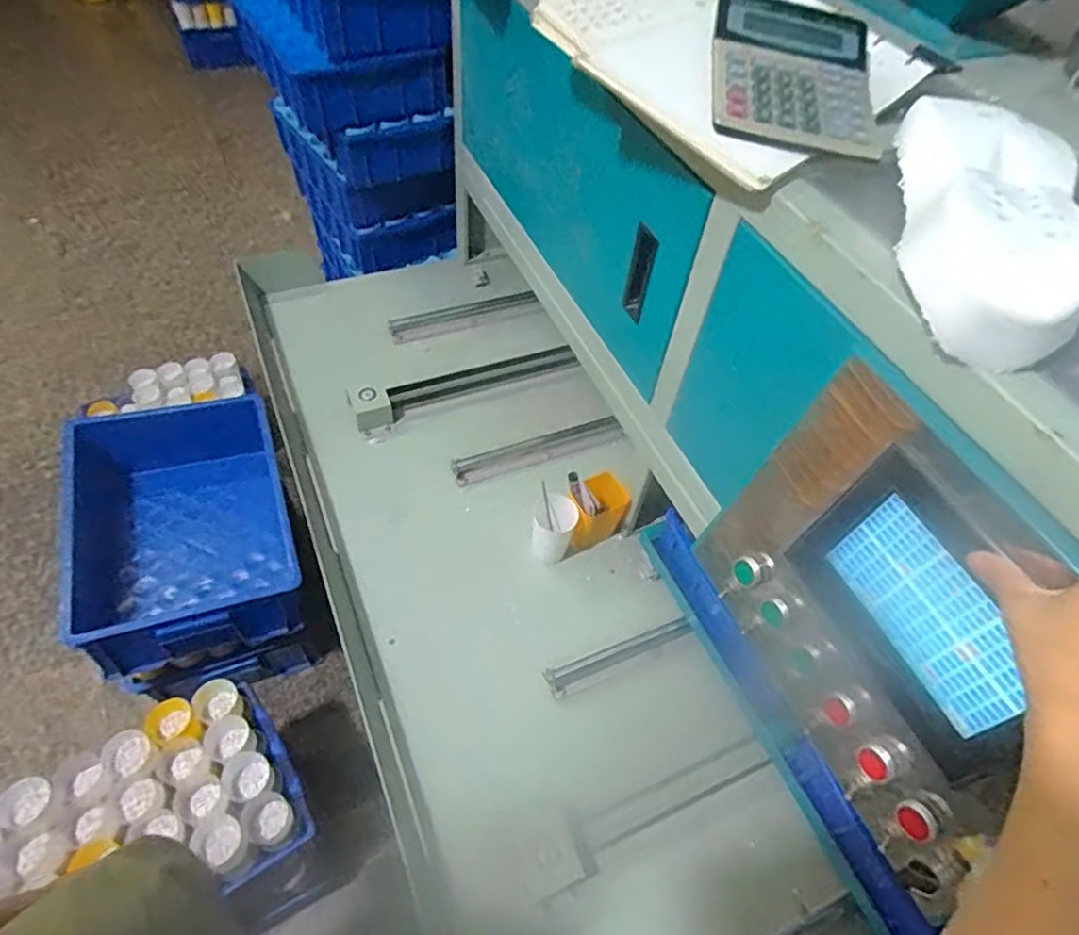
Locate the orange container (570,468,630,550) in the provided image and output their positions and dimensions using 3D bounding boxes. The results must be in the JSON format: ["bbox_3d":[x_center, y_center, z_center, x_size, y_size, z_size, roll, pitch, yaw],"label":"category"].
[{"bbox_3d":[0.079,0.064,0.981,0.090,0.103,0.069,-17,56,-18],"label":"orange container"}]

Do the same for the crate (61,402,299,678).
[{"bbox_3d":[-0.673,0.110,1.203,0.371,0.178,0.475,-14,55,-16],"label":"crate"}]

